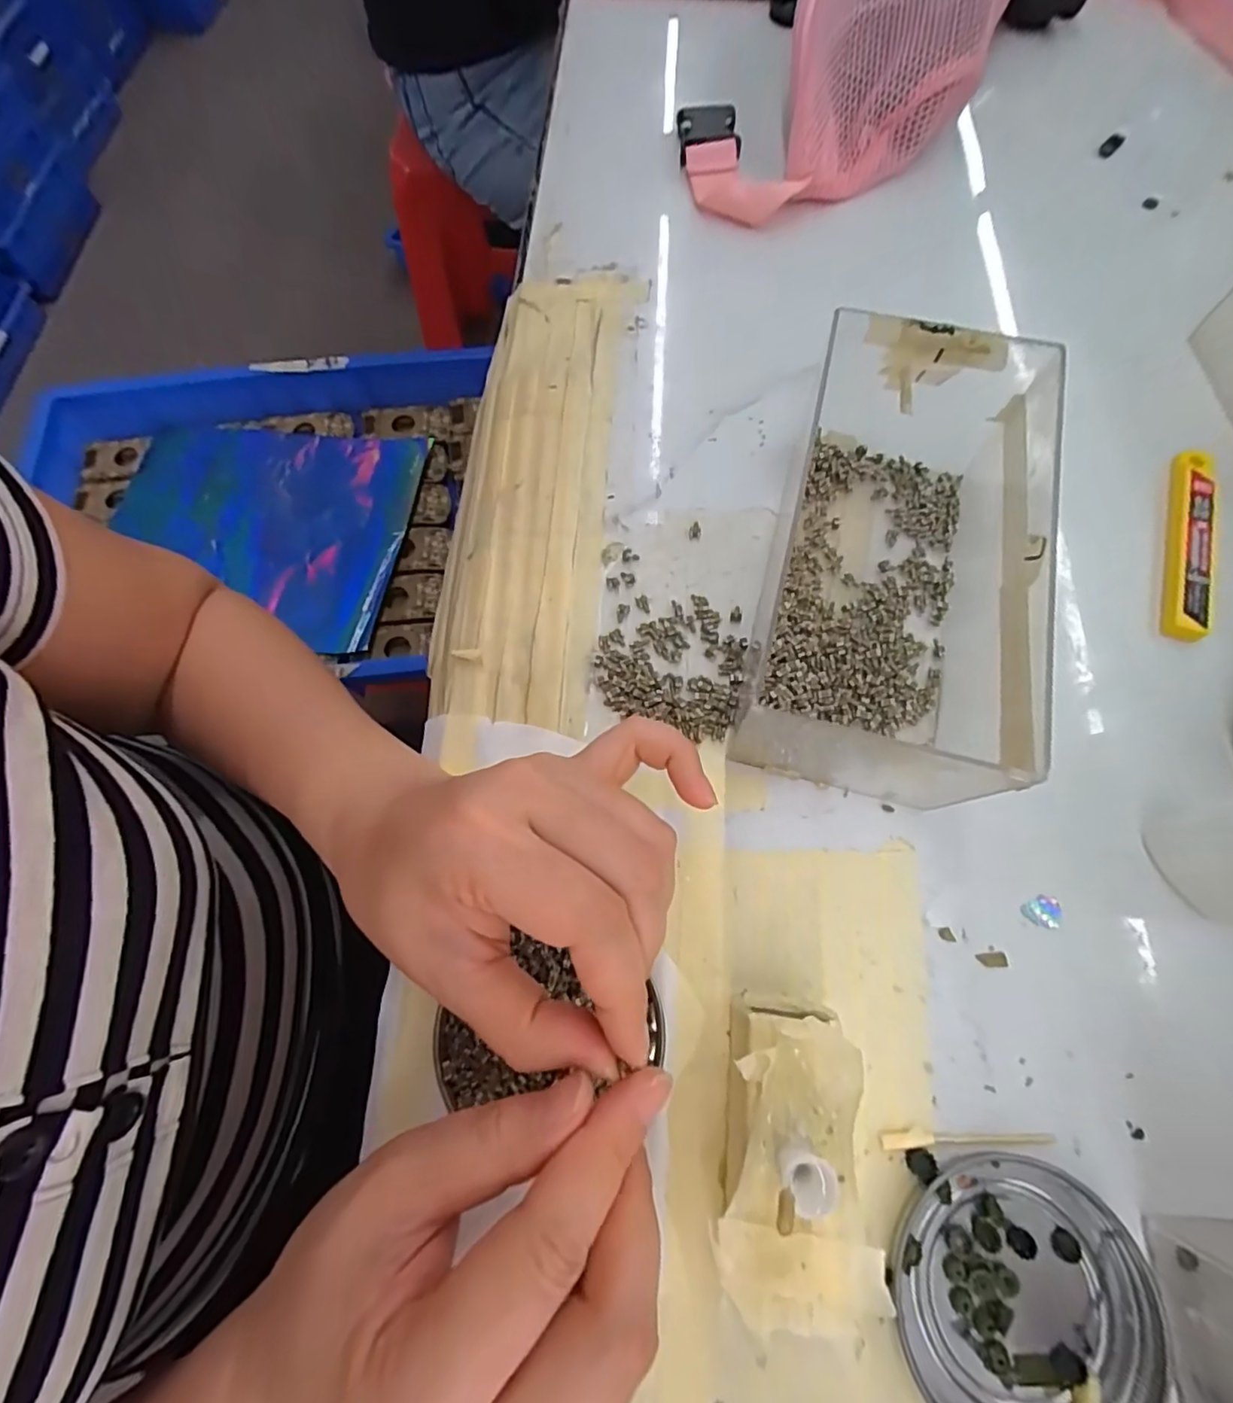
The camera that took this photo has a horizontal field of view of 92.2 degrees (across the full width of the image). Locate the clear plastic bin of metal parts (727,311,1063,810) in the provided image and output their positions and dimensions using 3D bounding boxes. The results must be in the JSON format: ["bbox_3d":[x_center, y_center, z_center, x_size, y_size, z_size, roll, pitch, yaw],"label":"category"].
[{"bbox_3d":[0.120,-0.056,0.241,0.103,0.068,0.183,15,72,6],"label":"clear plastic bin of metal parts"}]

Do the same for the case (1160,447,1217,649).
[{"bbox_3d":[0.265,-0.074,0.274,0.018,0.009,0.100,17,72,7],"label":"case"}]

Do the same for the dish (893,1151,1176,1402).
[{"bbox_3d":[0.129,0.191,0.186,0.077,0.008,0.076,0,71,1],"label":"dish"}]

